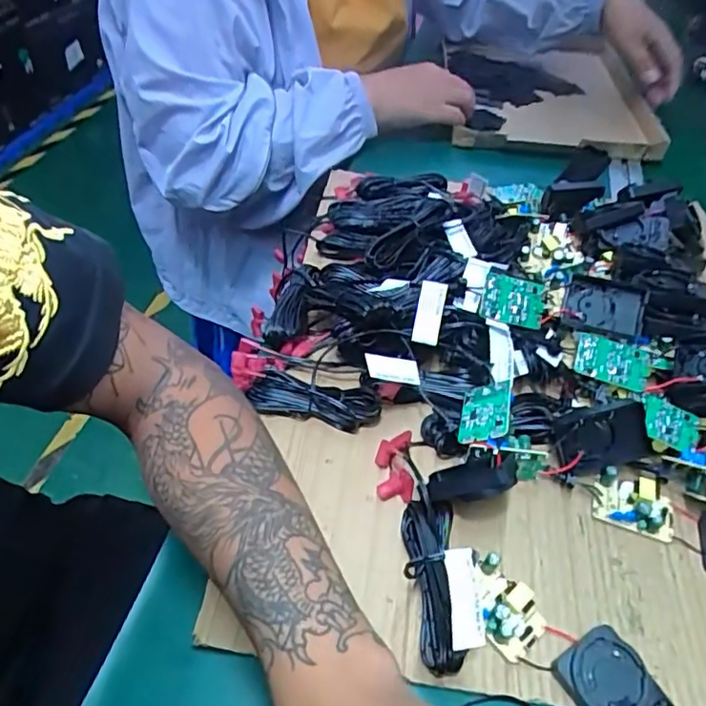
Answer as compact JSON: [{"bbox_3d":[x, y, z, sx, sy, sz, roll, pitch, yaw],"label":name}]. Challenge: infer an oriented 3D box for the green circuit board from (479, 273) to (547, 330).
[{"bbox_3d":[0.124,-0.040,0.450,0.051,0.007,0.036,13,90,-16],"label":"green circuit board"}]

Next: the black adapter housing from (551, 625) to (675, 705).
[{"bbox_3d":[0.139,0.181,0.309,0.042,0.021,0.058,-24,54,-24],"label":"black adapter housing"}]

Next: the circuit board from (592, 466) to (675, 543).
[{"bbox_3d":[0.189,0.101,0.390,0.051,0.018,0.036,15,49,9],"label":"circuit board"}]

